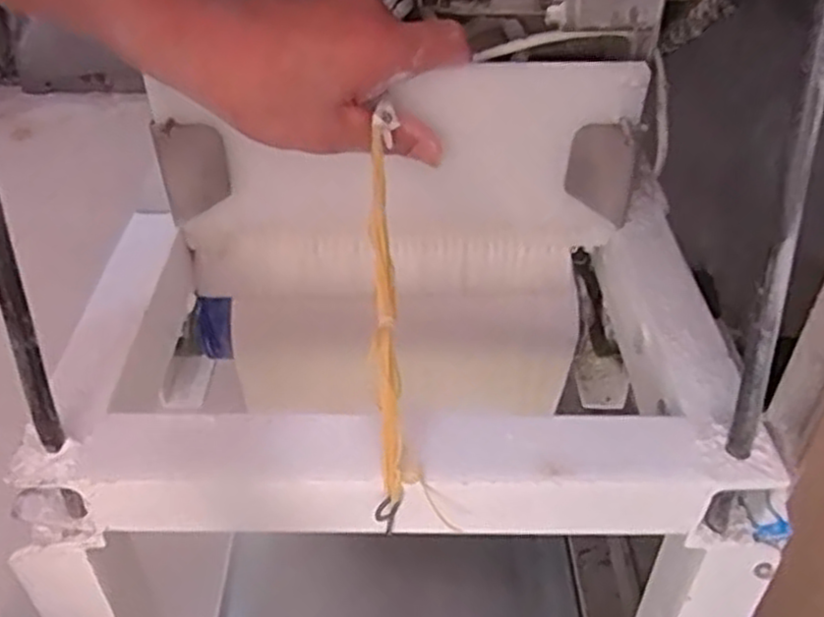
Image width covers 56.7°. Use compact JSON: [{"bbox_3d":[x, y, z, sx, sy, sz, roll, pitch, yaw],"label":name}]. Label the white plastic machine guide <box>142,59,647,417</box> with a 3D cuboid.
[{"bbox_3d":[-0.010,-0.032,0.474,0.250,0.230,0.059,1,41,0],"label":"white plastic machine guide"}]

